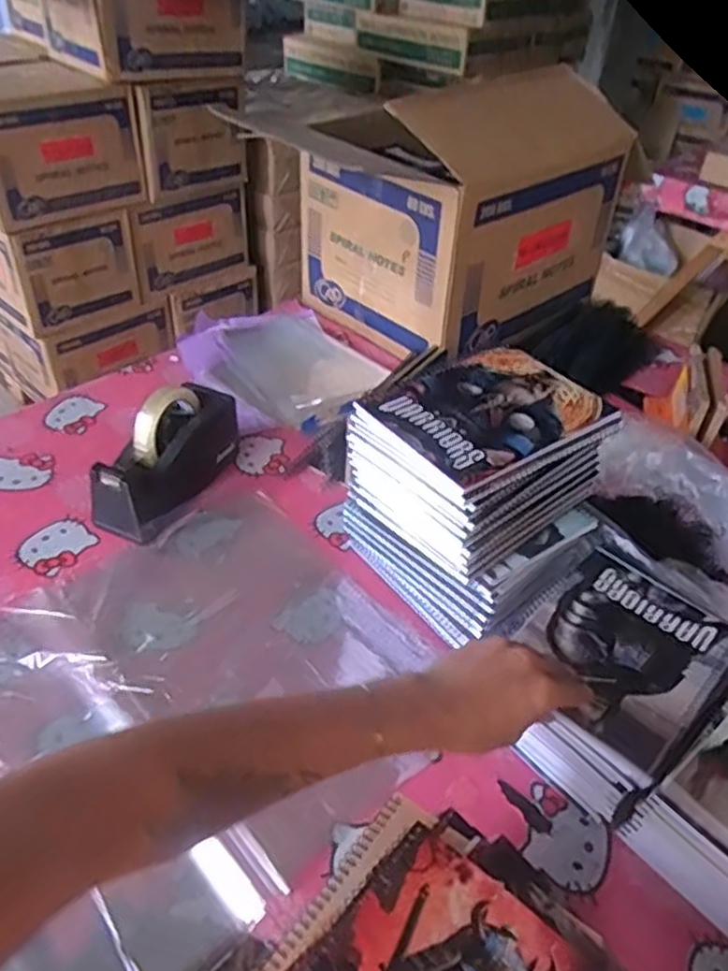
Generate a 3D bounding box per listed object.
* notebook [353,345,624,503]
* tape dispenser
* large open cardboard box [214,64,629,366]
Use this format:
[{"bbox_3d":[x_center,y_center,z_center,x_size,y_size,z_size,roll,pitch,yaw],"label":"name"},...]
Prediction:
[{"bbox_3d":[0.119,-0.069,0.658,0.201,0.012,0.147,-25,49,-29],"label":"notebook"},{"bbox_3d":[-0.224,-0.035,0.835,0.081,0.116,0.197,24,45,21],"label":"tape dispenser"},{"bbox_3d":[0.154,-0.450,1.166,0.426,0.320,0.359,-26,50,-30],"label":"large open cardboard box"}]

